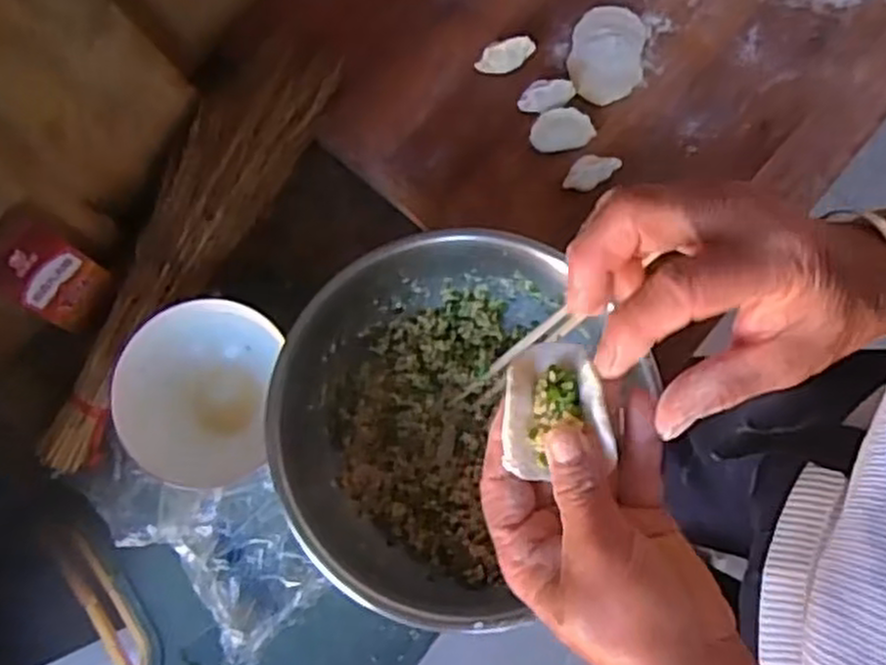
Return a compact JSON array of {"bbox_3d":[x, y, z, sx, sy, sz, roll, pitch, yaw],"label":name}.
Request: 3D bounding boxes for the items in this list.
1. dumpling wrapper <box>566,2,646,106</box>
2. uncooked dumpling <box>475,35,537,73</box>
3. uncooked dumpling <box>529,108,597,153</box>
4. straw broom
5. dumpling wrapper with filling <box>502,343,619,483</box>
[{"bbox_3d":[0.142,-0.241,0.669,0.063,0.011,0.091,8,80,2],"label":"dumpling wrapper"},{"bbox_3d":[0.053,-0.235,0.661,0.050,0.027,0.019,-19,80,-3],"label":"uncooked dumpling"},{"bbox_3d":[0.100,-0.171,0.647,0.053,0.016,0.032,-10,80,-1],"label":"uncooked dumpling"},{"bbox_3d":[-0.209,-0.071,0.612,0.087,0.045,0.389,28,81,5],"label":"straw broom"},{"bbox_3d":[0.046,0.032,0.331,0.042,0.023,0.055,-12,80,-2],"label":"dumpling wrapper with filling"}]

